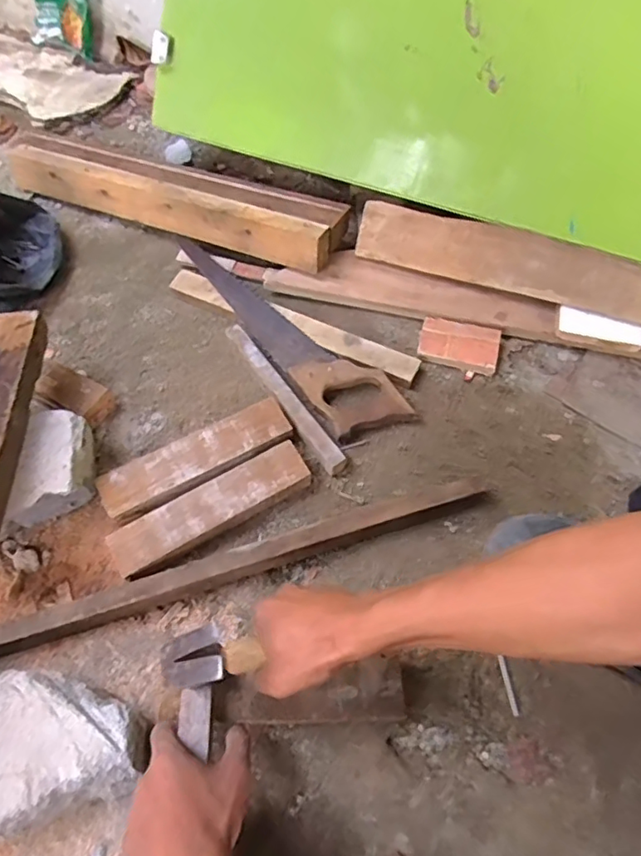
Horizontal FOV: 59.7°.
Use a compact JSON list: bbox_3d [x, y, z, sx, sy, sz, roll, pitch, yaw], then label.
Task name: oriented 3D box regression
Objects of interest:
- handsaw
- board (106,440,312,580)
[{"bbox_3d":[-0.046,-0.132,0.748,0.090,0.032,0.401,-35,66,-18],"label":"handsaw"},{"bbox_3d":[-0.118,0.093,0.621,0.225,0.038,0.059,-28,64,-15],"label":"board"}]

